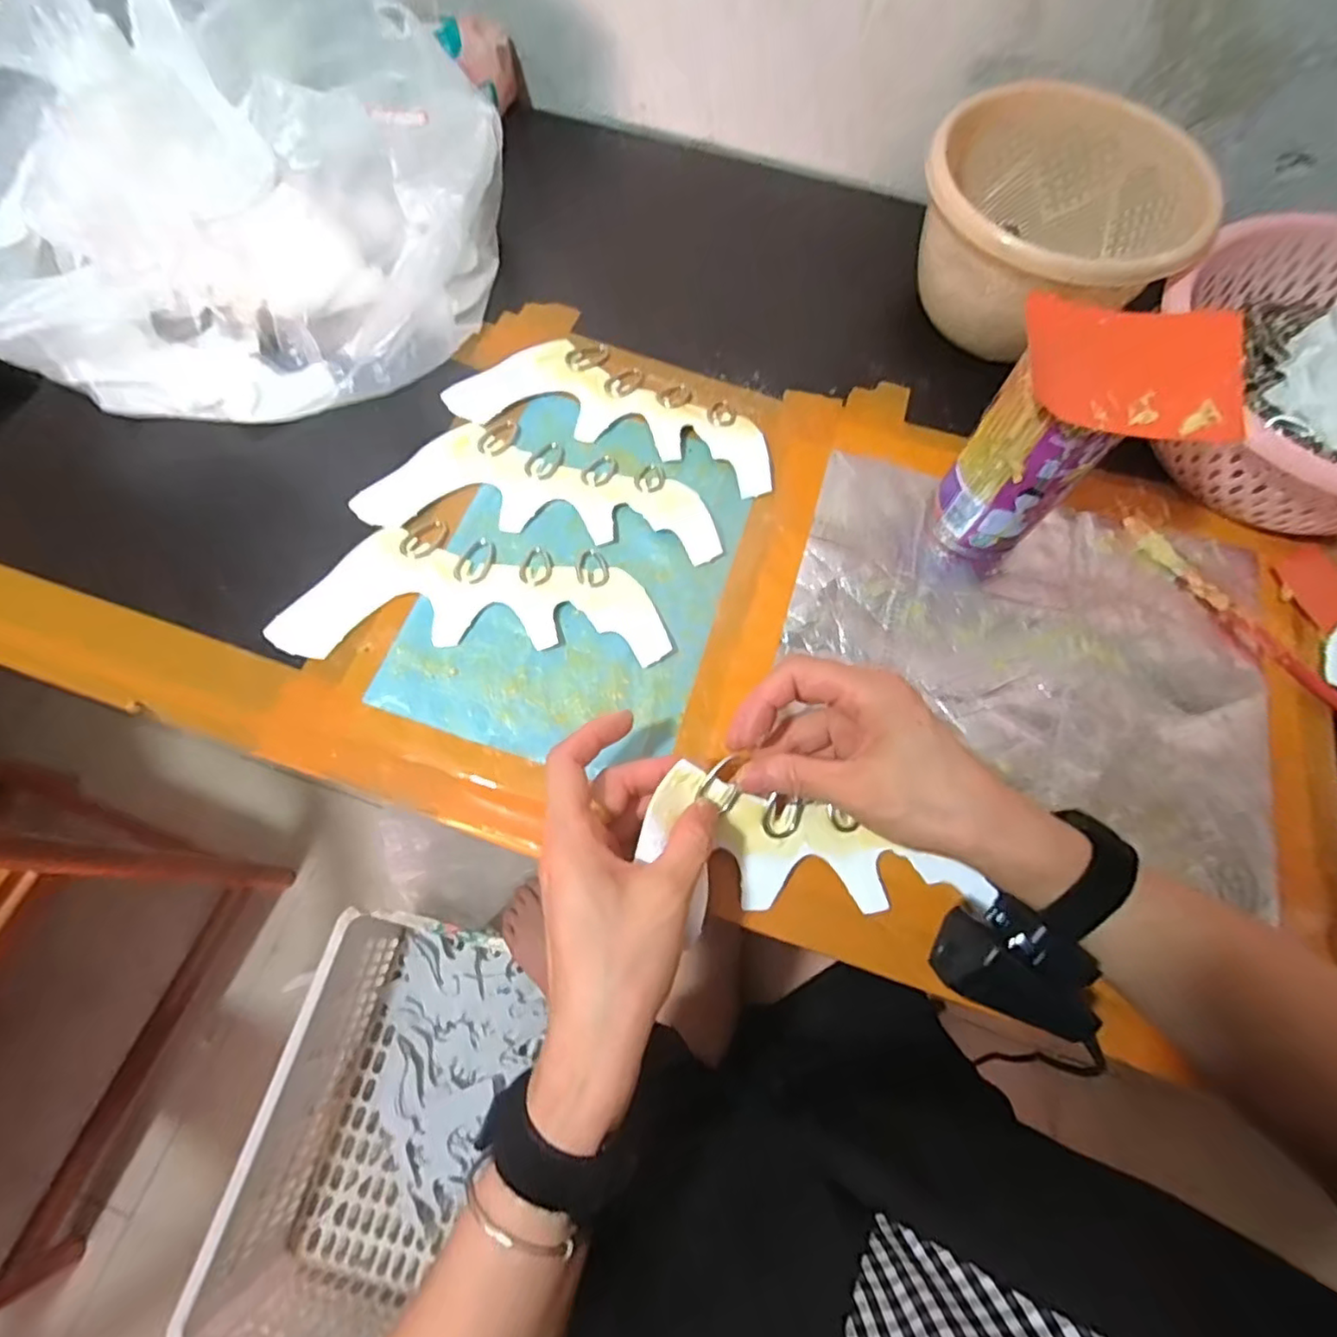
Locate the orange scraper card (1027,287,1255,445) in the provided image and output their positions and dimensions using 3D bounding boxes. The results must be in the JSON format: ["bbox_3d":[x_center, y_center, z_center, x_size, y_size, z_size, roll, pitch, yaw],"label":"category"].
[{"bbox_3d":[0.224,-0.148,0.307,0.098,0.016,0.072,12,69,2],"label":"orange scraper card"}]

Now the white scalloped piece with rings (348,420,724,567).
[{"bbox_3d":[-0.079,-0.118,0.413,0.224,0.004,0.086,9,69,1],"label":"white scalloped piece with rings"}]

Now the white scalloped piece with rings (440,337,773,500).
[{"bbox_3d":[-0.030,-0.185,0.438,0.219,0.013,0.086,19,70,5],"label":"white scalloped piece with rings"}]

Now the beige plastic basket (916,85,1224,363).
[{"bbox_3d":[0.255,-0.296,0.436,0.173,0.094,0.144,40,73,12],"label":"beige plastic basket"}]

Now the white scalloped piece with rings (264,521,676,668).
[{"bbox_3d":[-0.112,-0.048,0.379,0.219,0.007,0.082,1,69,-2],"label":"white scalloped piece with rings"}]

